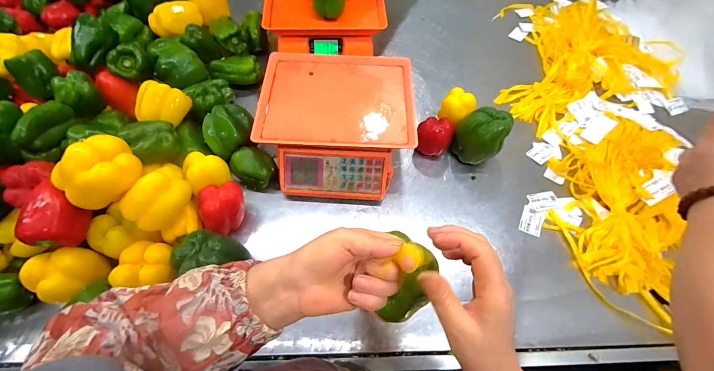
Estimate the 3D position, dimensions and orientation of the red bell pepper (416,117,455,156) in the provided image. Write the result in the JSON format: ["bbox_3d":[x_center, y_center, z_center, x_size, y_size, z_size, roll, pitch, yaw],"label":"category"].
[{"bbox_3d":[0.168,-0.103,0.666,0.072,0.076,0.080,23,63,9],"label":"red bell pepper"}]

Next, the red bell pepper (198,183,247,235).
[{"bbox_3d":[-0.243,0.044,0.564,0.075,0.095,0.077,-17,64,-12],"label":"red bell pepper"}]

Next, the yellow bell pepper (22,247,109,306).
[{"bbox_3d":[-0.447,0.134,0.476,0.068,0.065,0.085,36,66,15],"label":"yellow bell pepper"}]

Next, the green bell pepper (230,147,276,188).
[{"bbox_3d":[-0.208,-0.035,0.618,0.076,0.074,0.075,1,62,-2],"label":"green bell pepper"}]

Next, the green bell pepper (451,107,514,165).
[{"bbox_3d":[0.259,-0.102,0.651,0.093,0.117,0.085,1,62,-2],"label":"green bell pepper"}]

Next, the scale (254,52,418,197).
[{"bbox_3d":[-0.040,-0.122,0.638,0.291,0.130,0.289,2,62,-2],"label":"scale"}]

